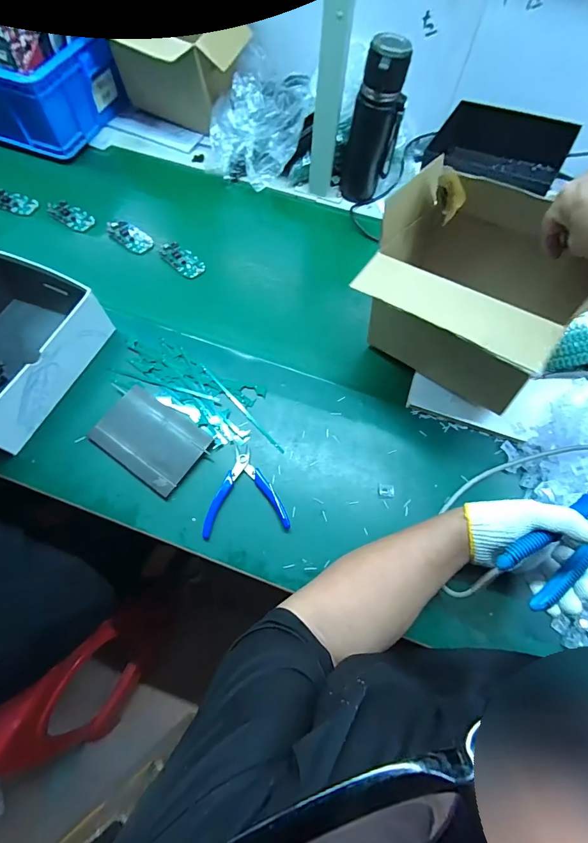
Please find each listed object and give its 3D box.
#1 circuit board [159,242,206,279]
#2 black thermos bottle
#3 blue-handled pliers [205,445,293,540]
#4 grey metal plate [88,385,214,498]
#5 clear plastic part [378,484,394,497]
[{"bbox_3d":[-0.203,-0.296,0.684,0.048,0.005,0.100,-37,72,-17],"label":"circuit board"},{"bbox_3d":[0.141,-0.518,0.671,0.065,0.233,0.063,-24,69,-12],"label":"black thermos bottle"},{"bbox_3d":[-0.066,0.088,0.503,0.107,0.013,0.116,-4,66,-4],"label":"blue-handled pliers"},{"bbox_3d":[-0.199,0.022,0.527,0.148,0.009,0.099,34,69,13],"label":"grey metal plate"},{"bbox_3d":[0.127,0.095,0.518,0.022,0.007,0.018,7,66,2],"label":"clear plastic part"}]

